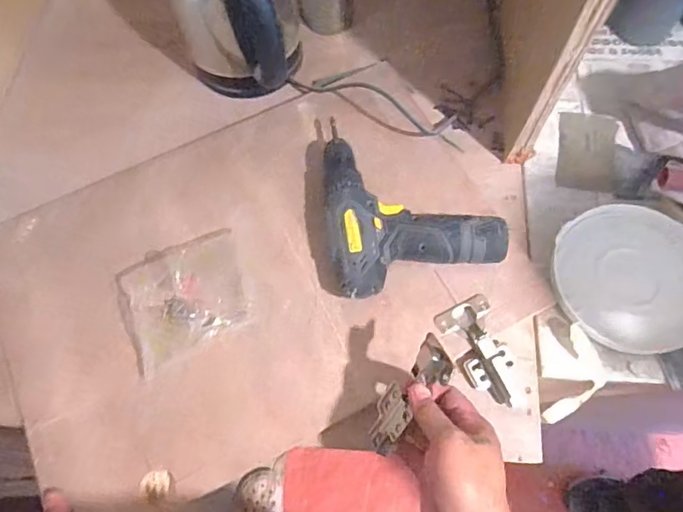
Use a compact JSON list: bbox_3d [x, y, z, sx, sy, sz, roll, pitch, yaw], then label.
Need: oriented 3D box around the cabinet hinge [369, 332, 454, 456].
[{"bbox_3d":[0.060,0.125,0.455,0.037,0.049,0.108,34,100,14],"label":"cabinet hinge"}]

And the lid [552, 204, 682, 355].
[{"bbox_3d":[0.327,0.022,0.570,0.167,0.014,0.165,0,67,0],"label":"lid"}]

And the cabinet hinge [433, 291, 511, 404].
[{"bbox_3d":[0.150,0.101,0.538,0.060,0.020,0.109,-26,69,-10],"label":"cabinet hinge"}]

